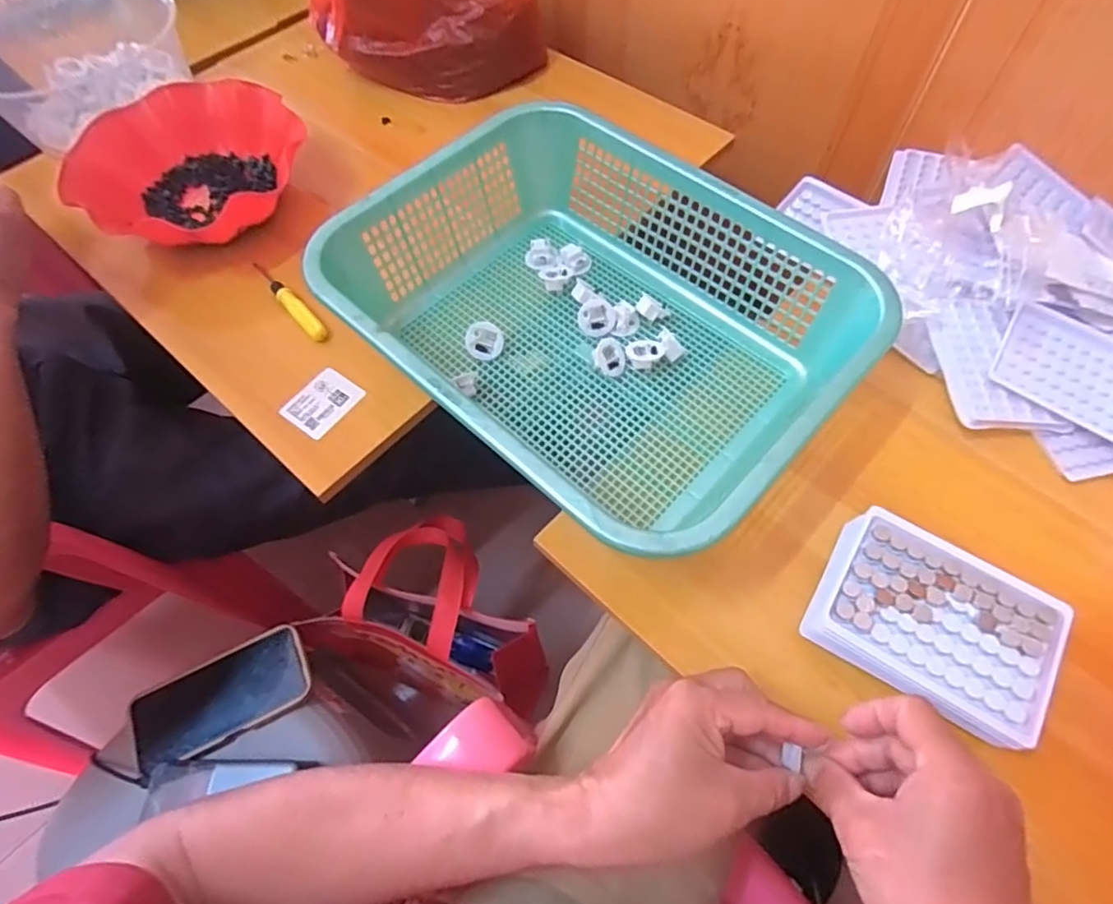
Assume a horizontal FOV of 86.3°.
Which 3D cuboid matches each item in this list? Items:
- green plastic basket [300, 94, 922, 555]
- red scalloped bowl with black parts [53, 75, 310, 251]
[{"bbox_3d":[0.027,-0.105,0.484,0.380,0.105,0.294,38,70,20],"label":"green plastic basket"},{"bbox_3d":[-0.389,-0.302,0.632,0.221,0.069,0.209,-1,62,2],"label":"red scalloped bowl with black parts"}]

